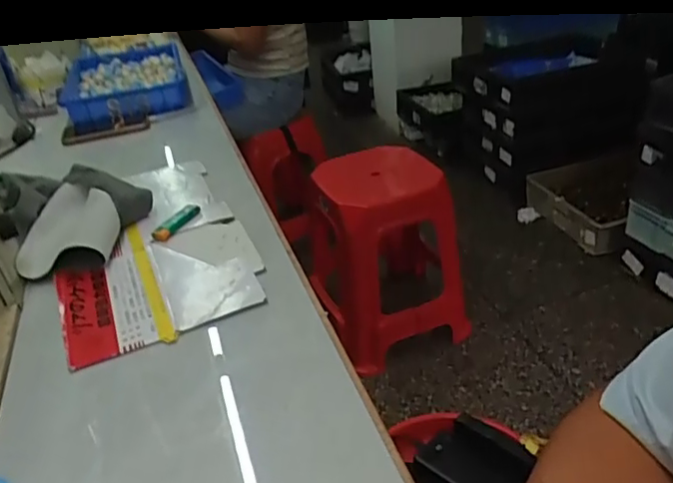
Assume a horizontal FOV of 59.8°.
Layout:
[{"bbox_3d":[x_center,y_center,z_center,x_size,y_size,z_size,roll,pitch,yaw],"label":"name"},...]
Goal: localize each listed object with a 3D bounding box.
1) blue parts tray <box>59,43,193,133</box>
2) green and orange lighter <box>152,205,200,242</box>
[{"bbox_3d":[-0.461,-0.344,1.282,0.252,0.068,0.330,-15,34,-12],"label":"blue parts tray"},{"bbox_3d":[-0.210,-0.024,0.773,0.023,0.018,0.074,16,40,32],"label":"green and orange lighter"}]

